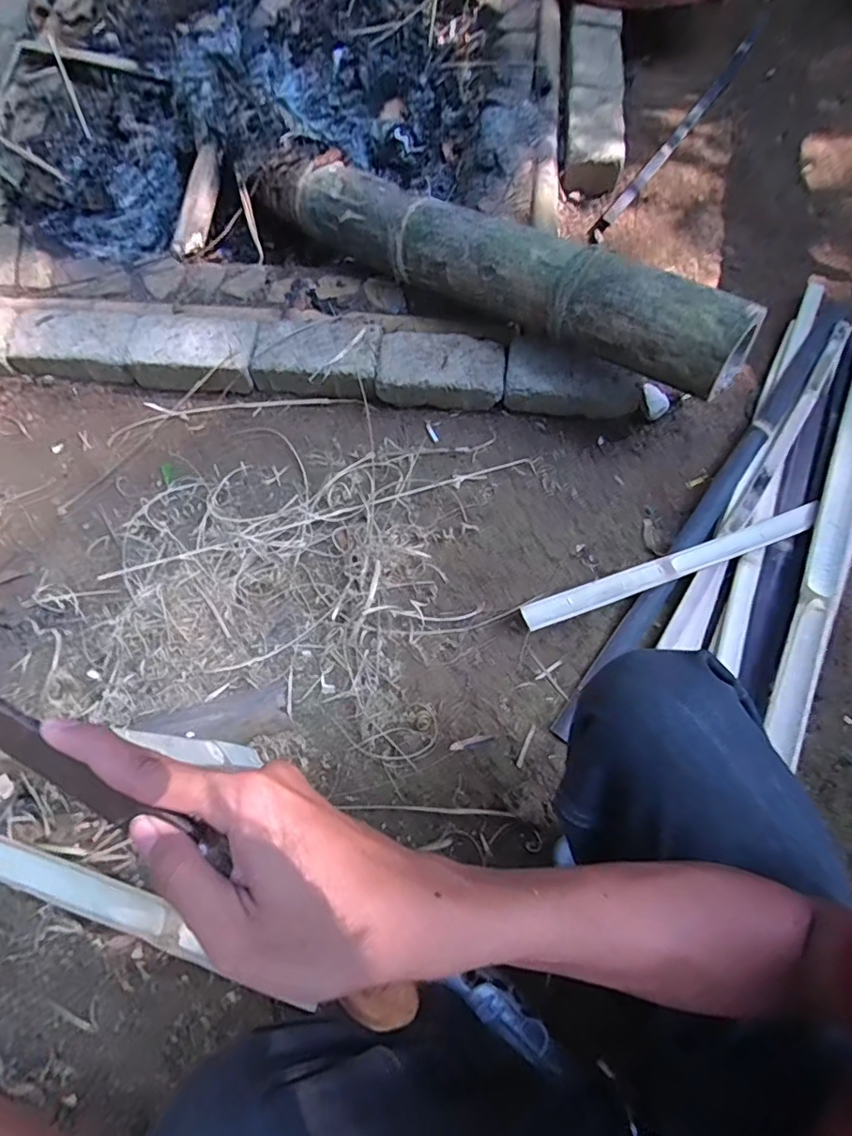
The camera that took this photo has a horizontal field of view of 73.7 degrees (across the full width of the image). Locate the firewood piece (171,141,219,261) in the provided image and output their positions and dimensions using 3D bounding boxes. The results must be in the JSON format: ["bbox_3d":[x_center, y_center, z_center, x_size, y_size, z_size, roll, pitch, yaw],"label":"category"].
[{"bbox_3d":[-0.438,-0.693,1.088,0.064,0.036,0.222,16,93,5],"label":"firewood piece"}]

